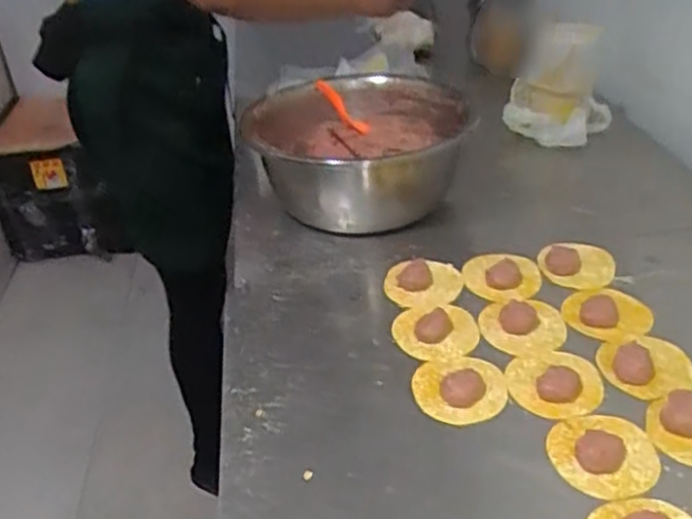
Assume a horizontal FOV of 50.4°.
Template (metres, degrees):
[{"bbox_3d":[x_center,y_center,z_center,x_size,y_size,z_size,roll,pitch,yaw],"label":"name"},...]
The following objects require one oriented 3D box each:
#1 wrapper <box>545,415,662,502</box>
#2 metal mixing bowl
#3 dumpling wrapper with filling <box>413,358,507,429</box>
[{"bbox_3d":[0.205,0.151,0.582,0.078,0.011,0.081,-4,34,3],"label":"wrapper"},{"bbox_3d":[0.014,-0.150,0.970,0.264,0.127,0.311,-4,35,3],"label":"metal mixing bowl"},{"bbox_3d":[0.099,0.110,0.647,0.082,0.017,0.075,3,35,12],"label":"dumpling wrapper with filling"}]

